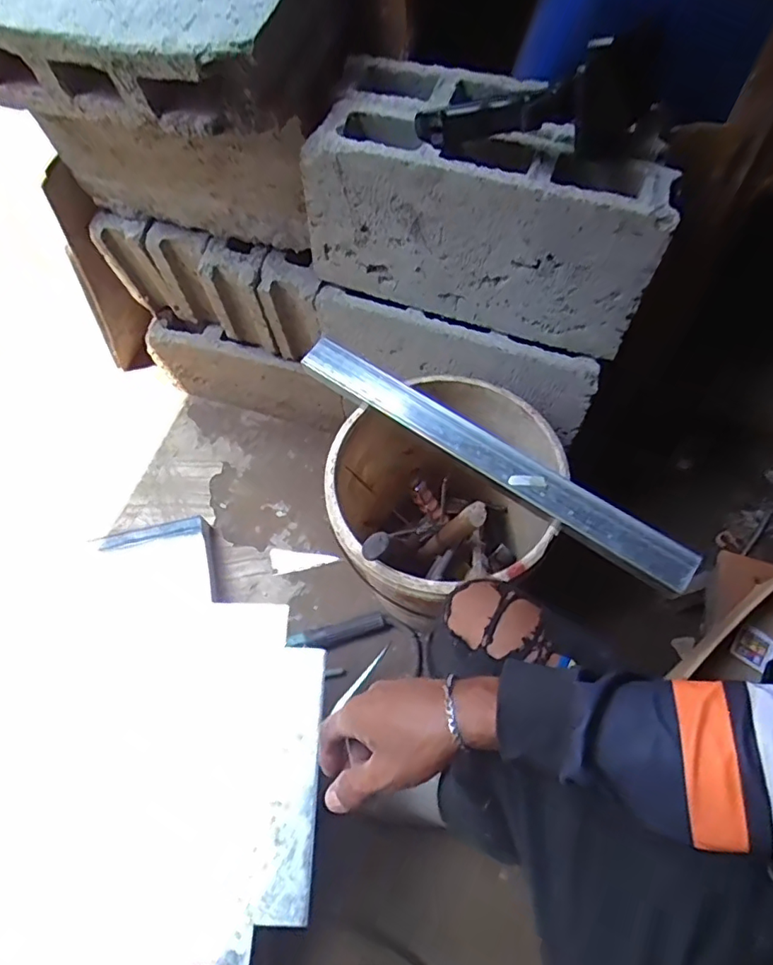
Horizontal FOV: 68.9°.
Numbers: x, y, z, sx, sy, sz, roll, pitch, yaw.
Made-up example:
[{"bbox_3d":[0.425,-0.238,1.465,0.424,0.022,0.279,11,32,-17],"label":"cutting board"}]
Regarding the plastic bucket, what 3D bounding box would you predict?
[{"bbox_3d":[0.083,0.056,0.812,0.298,0.342,0.294,0,63,0],"label":"plastic bucket"}]

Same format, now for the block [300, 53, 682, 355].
[{"bbox_3d":[0.123,-0.323,0.675,0.398,0.192,0.186,22,66,11],"label":"block"}]

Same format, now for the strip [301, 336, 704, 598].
[{"bbox_3d":[0.113,-0.040,0.679,0.523,0.027,0.054,34,68,15],"label":"strip"}]

